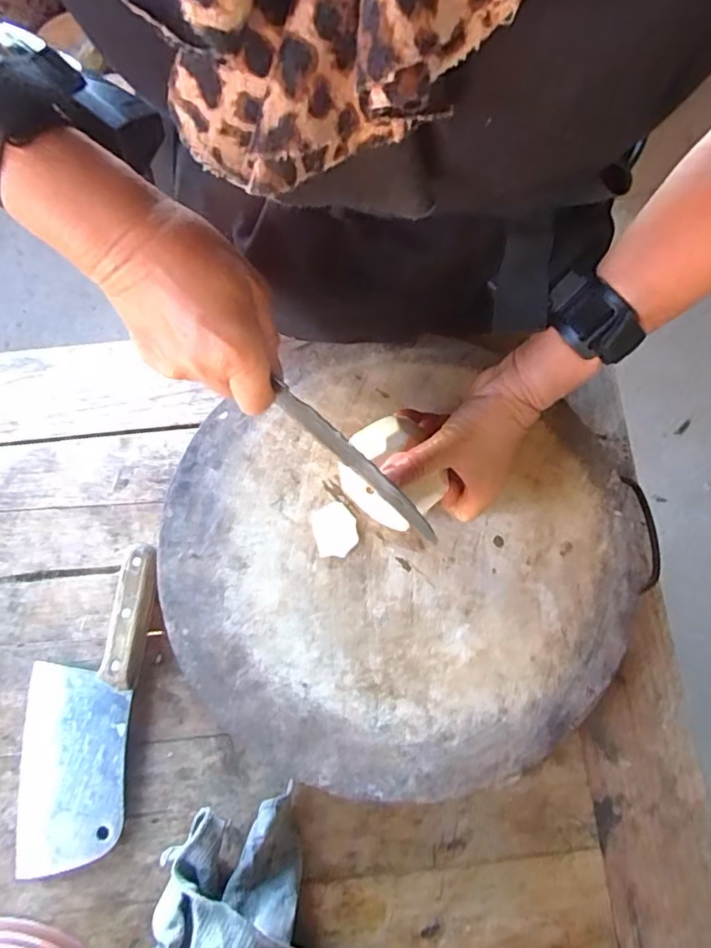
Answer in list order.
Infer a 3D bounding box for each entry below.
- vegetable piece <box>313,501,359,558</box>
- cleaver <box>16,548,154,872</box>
[{"bbox_3d":[-0.015,0.041,0.415,0.031,0.004,0.040,-9,75,-1],"label":"vegetable piece"},{"bbox_3d":[-0.202,0.167,0.408,0.084,0.026,0.223,5,75,0],"label":"cleaver"}]

